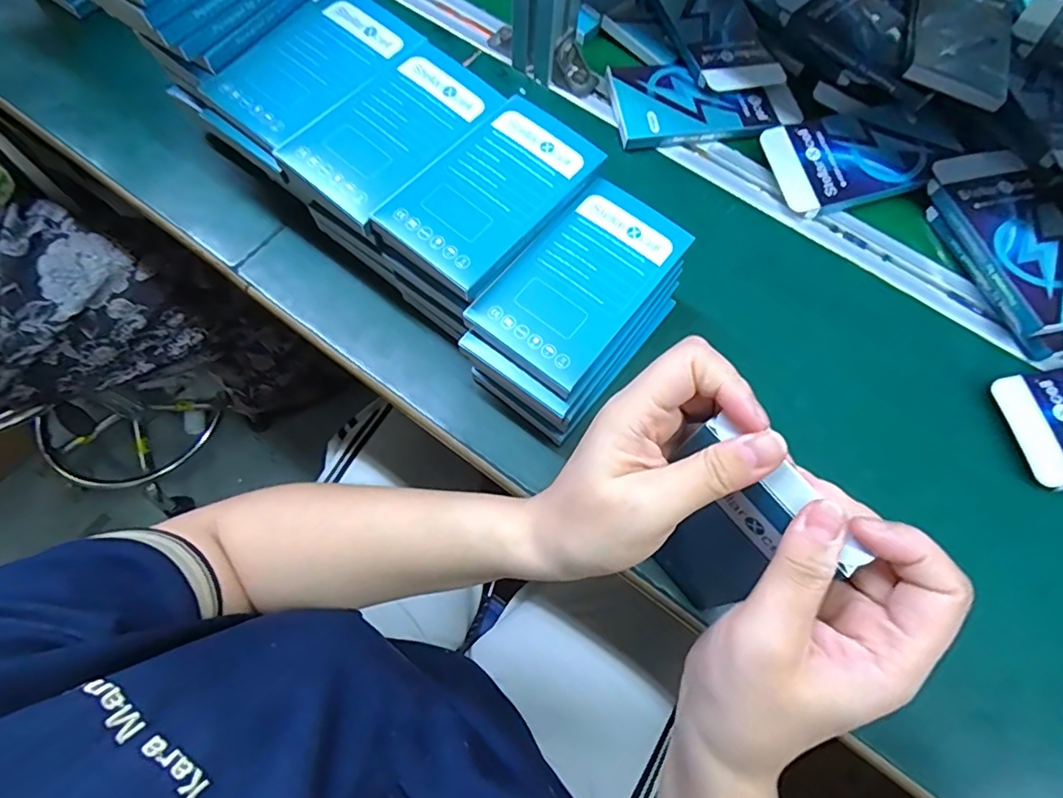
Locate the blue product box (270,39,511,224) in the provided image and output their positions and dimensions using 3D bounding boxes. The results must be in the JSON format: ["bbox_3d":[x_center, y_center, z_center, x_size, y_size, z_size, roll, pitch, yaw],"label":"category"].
[{"bbox_3d":[-0.085,-0.169,0.336,0.075,0.007,0.130,40,74,11],"label":"blue product box"}]

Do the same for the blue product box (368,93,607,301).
[{"bbox_3d":[-0.022,-0.126,0.327,0.075,0.014,0.129,41,74,11],"label":"blue product box"}]

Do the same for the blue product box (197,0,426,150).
[{"bbox_3d":[-0.140,-0.225,0.360,0.087,0.019,0.139,39,72,13],"label":"blue product box"}]

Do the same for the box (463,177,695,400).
[{"bbox_3d":[0.031,-0.071,0.323,0.075,0.009,0.129,39,74,11],"label":"box"}]

